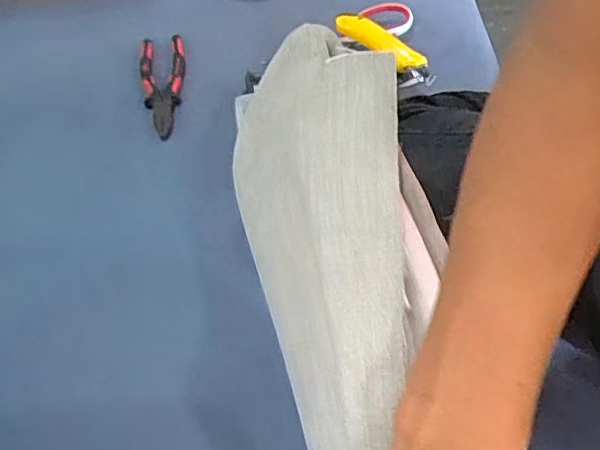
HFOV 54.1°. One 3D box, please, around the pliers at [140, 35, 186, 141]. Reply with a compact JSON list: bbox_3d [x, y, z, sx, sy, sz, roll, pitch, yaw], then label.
[{"bbox_3d":[-0.163,-0.167,0.698,0.052,0.017,0.158,-7,58,-1],"label":"pliers"}]

